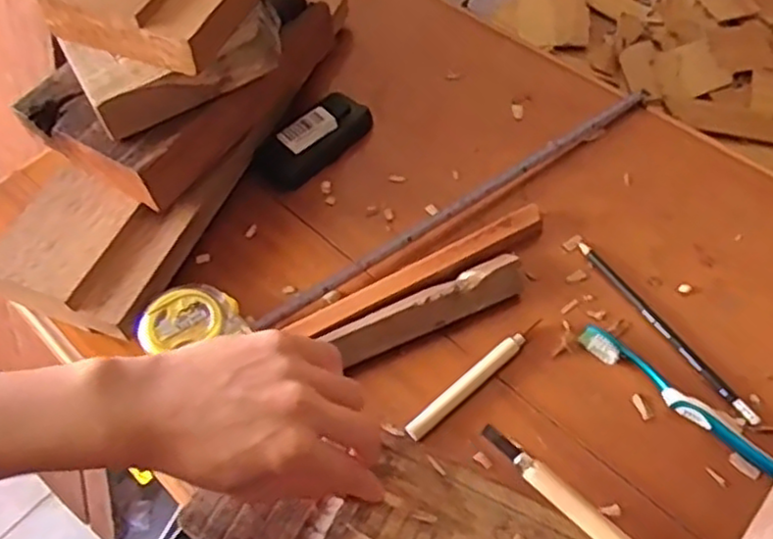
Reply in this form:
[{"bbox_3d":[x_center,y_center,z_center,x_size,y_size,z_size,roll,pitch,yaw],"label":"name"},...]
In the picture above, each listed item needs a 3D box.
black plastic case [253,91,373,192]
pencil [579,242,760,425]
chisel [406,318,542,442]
[{"bbox_3d":[-0.066,-0.114,0.620,0.045,0.030,0.107,38,67,26],"label":"black plastic case"},{"bbox_3d":[0.198,0.040,0.509,0.009,0.004,0.172,-29,59,-14],"label":"pencil"},{"bbox_3d":[0.064,0.076,0.499,0.124,0.011,0.013,-38,61,-19],"label":"chisel"}]

